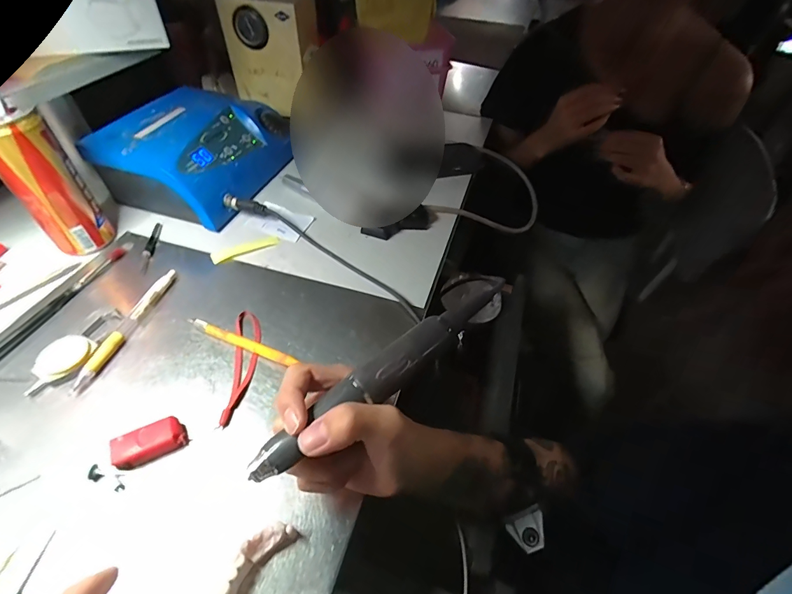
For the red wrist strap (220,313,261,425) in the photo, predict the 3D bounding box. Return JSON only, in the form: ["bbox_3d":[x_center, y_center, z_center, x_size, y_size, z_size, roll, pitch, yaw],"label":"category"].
[{"bbox_3d":[-0.132,0.056,0.337,0.023,0.004,0.114,-4,46,-8],"label":"red wrist strap"}]

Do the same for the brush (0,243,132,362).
[{"bbox_3d":[-0.328,0.001,0.382,0.016,0.007,0.182,11,46,6],"label":"brush"}]

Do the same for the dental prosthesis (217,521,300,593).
[{"bbox_3d":[-0.087,0.168,0.231,0.032,0.017,0.068,29,51,22],"label":"dental prosthesis"}]

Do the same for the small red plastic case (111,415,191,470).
[{"bbox_3d":[-0.177,0.105,0.279,0.044,0.017,0.023,-21,51,-23],"label":"small red plastic case"}]

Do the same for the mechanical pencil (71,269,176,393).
[{"bbox_3d":[-0.247,0.024,0.359,0.015,0.010,0.137,8,46,4],"label":"mechanical pencil"}]

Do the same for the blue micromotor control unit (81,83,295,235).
[{"bbox_3d":[-0.257,-0.192,0.515,0.195,0.089,0.228,6,46,2],"label":"blue micromotor control unit"}]

